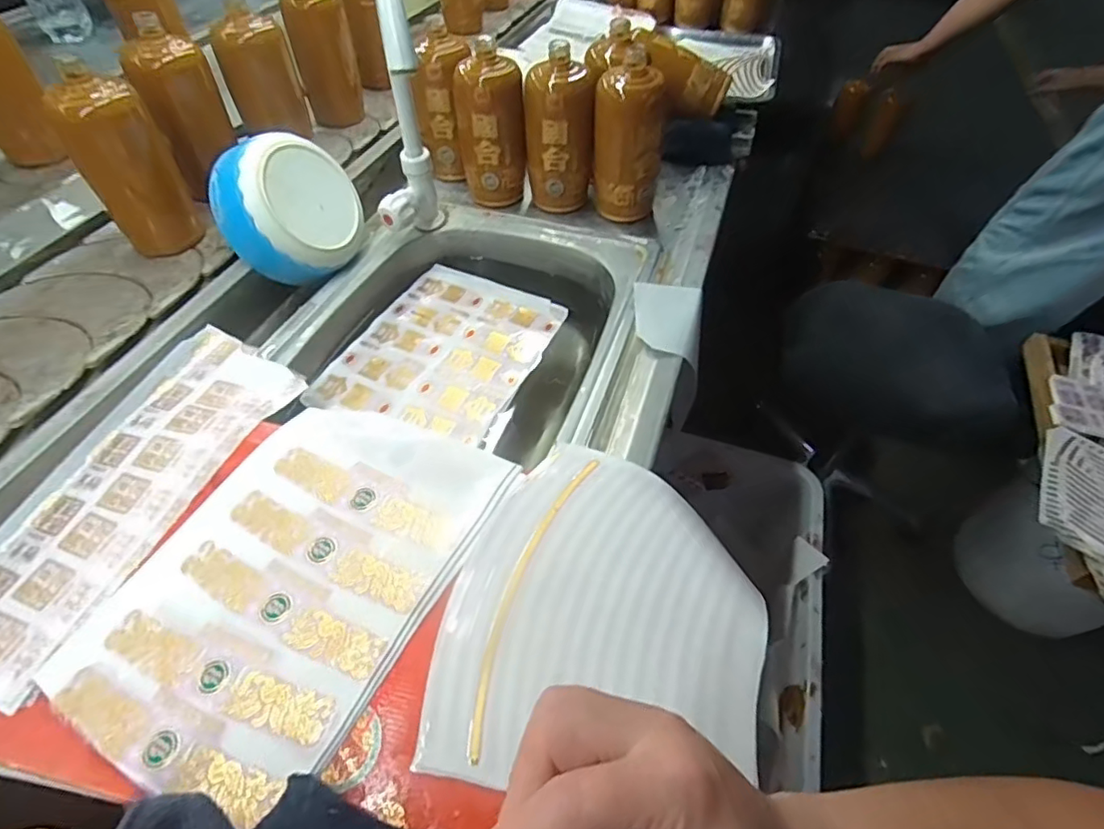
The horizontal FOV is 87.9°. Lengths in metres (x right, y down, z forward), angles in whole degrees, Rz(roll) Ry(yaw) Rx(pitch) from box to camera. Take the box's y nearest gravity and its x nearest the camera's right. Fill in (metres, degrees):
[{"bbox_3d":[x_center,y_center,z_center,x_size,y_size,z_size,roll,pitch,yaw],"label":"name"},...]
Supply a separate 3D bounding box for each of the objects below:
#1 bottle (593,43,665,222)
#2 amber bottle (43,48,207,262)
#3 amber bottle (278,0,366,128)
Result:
[{"bbox_3d":[0.092,-0.324,0.688,0.077,0.170,0.060,-14,52,-14],"label":"bottle"},{"bbox_3d":[-0.441,-0.260,0.598,0.064,0.171,0.066,0,53,0],"label":"amber bottle"},{"bbox_3d":[-0.323,-0.507,0.805,0.069,0.161,0.071,2,50,-2],"label":"amber bottle"}]

